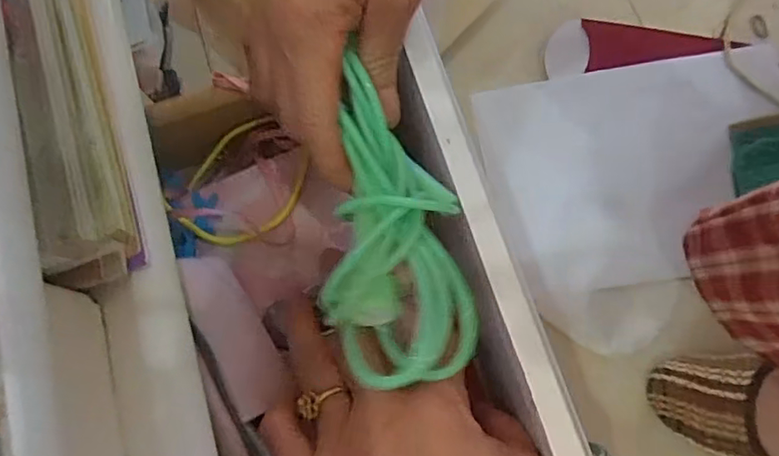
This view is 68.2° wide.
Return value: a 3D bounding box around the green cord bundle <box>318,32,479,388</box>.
[{"bbox_3d":[0.000,-0.005,0.224,0.052,0.031,0.126,-8,67,0],"label":"green cord bundle"}]

